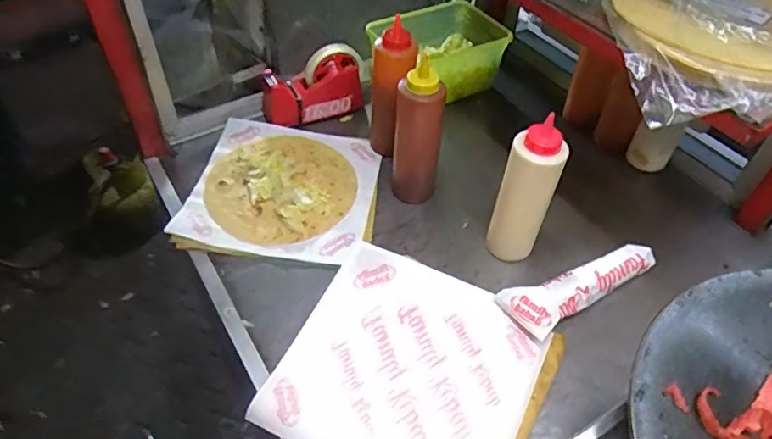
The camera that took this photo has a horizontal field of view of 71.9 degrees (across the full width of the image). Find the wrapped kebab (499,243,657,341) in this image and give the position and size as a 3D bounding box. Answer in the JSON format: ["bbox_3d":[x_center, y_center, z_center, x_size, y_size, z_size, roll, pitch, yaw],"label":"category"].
[{"bbox_3d":[0.234,0.075,0.650,0.205,0.038,0.074,-25,54,-24],"label":"wrapped kebab"}]

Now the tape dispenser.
[{"bbox_3d":[-0.114,-0.216,0.845,0.170,0.092,0.060,-15,51,-16],"label":"tape dispenser"}]

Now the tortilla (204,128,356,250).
[{"bbox_3d":[-0.150,-0.053,0.765,0.202,0.011,0.215,2,47,-2],"label":"tortilla"}]

